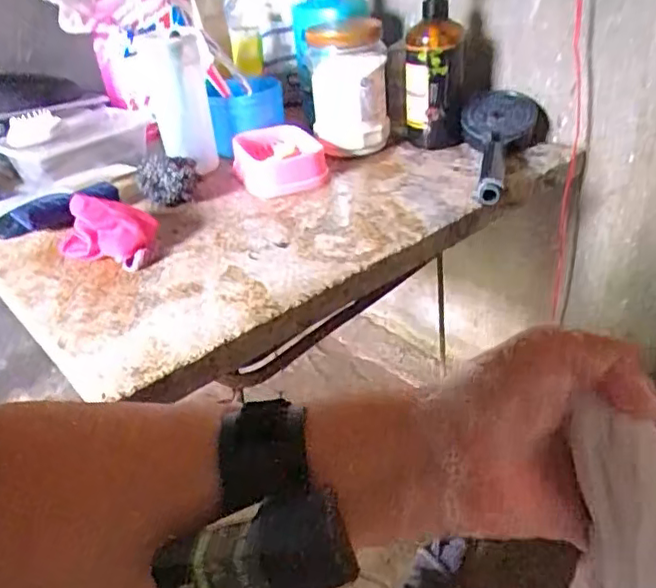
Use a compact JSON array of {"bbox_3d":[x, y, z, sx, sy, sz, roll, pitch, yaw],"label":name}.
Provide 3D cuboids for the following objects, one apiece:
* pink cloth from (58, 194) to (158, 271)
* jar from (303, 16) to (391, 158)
[{"bbox_3d":[-0.228,-0.063,0.597,0.108,0.048,0.059,2,33,14],"label":"pink cloth"},{"bbox_3d":[0.027,-0.265,0.790,0.098,0.148,0.104,-5,32,4],"label":"jar"}]

